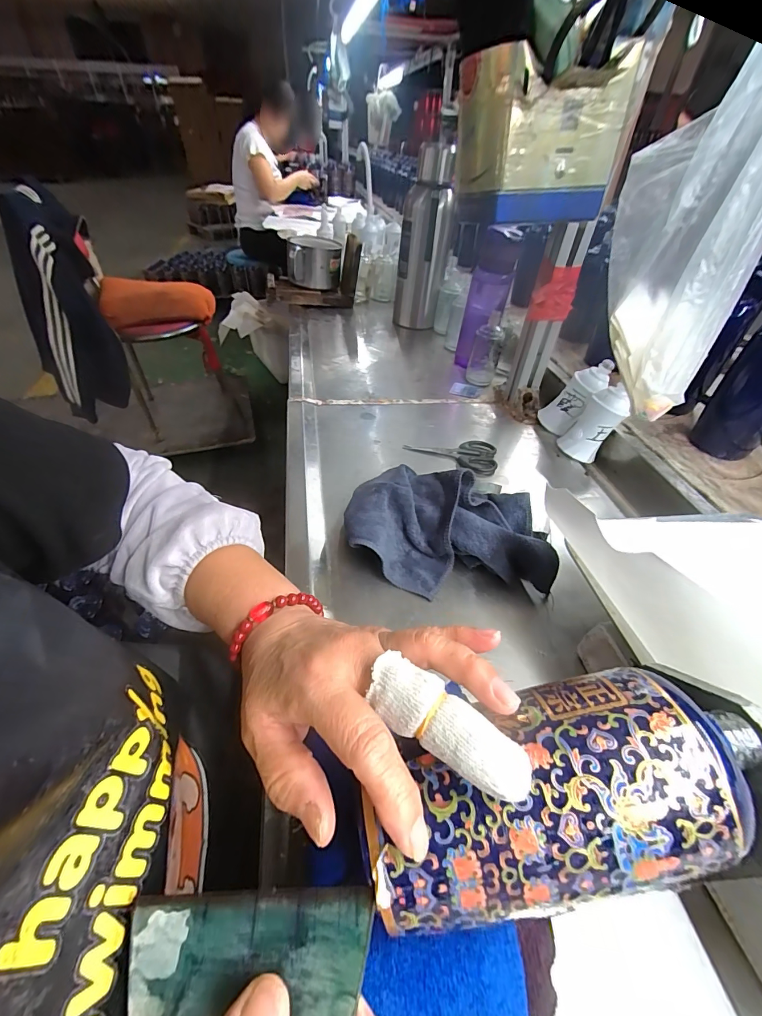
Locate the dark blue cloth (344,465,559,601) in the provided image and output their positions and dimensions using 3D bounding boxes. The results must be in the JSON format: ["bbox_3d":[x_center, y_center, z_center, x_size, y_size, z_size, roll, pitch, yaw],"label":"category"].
[{"bbox_3d":[0.071,0.012,0.420,0.213,0.062,0.155,5,42,-3],"label":"dark blue cloth"}]

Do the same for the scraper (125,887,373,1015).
[{"bbox_3d":[-0.051,0.181,0.145,0.094,0.004,0.052,-4,56,1],"label":"scraper"}]

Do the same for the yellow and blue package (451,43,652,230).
[{"bbox_3d":[0.177,-0.430,0.458,0.169,0.133,0.148,-5,44,-6],"label":"yellow and blue package"}]

